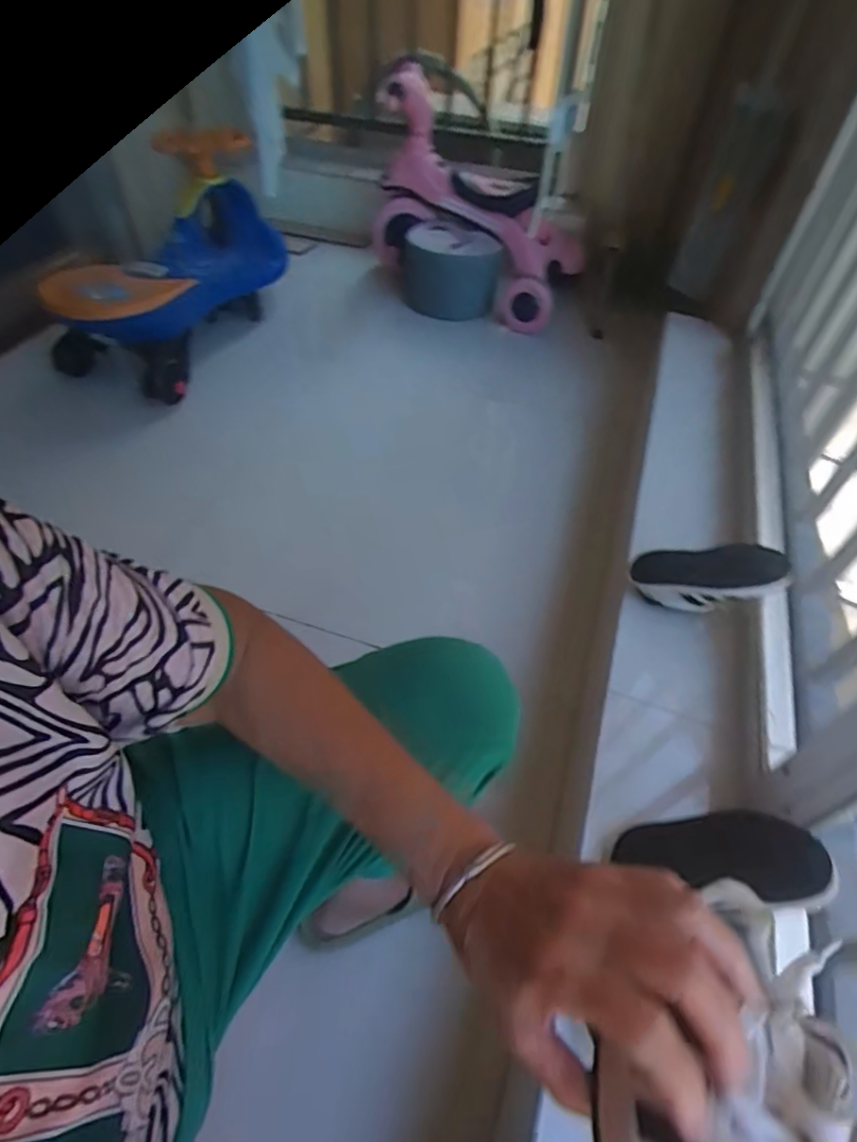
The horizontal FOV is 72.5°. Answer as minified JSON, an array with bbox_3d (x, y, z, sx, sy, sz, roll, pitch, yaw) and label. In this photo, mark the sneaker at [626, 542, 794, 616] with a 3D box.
[{"bbox_3d":[0.376,0.012,0.787,0.189,0.070,0.075,-5,45,32],"label":"sneaker"}]

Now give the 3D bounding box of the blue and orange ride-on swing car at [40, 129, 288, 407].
[{"bbox_3d":[-0.690,-0.796,1.569,0.438,0.371,0.653,18,65,11],"label":"blue and orange ride-on swing car"}]

